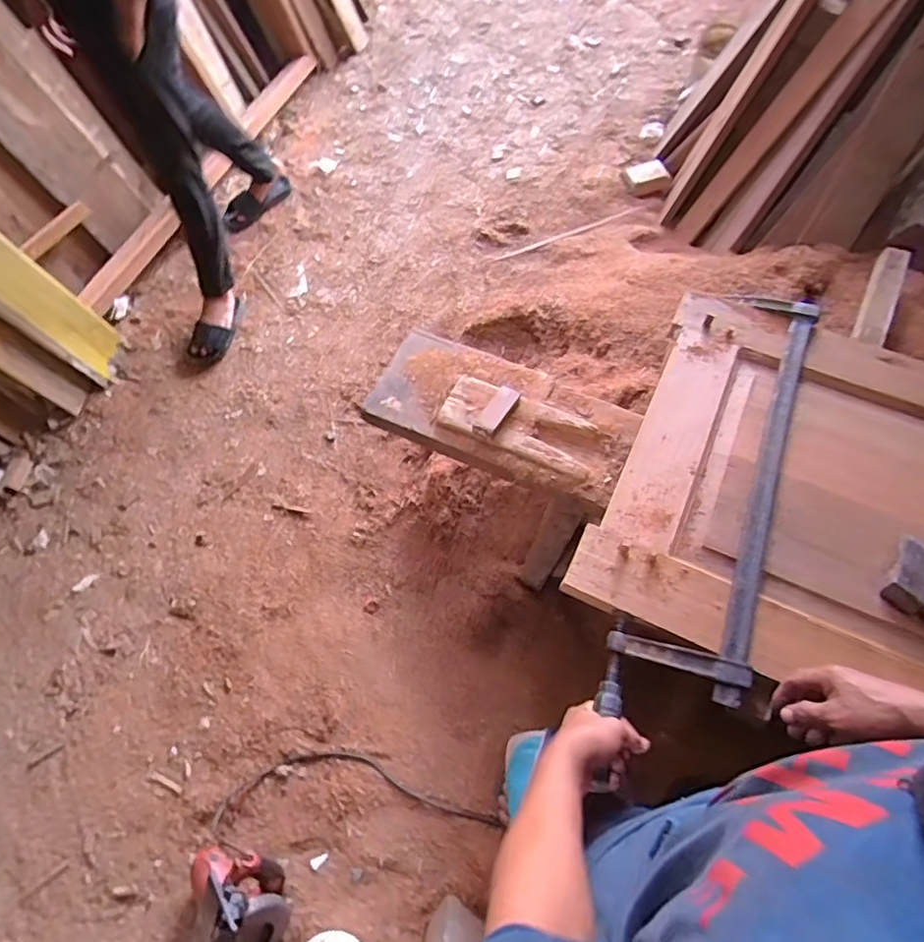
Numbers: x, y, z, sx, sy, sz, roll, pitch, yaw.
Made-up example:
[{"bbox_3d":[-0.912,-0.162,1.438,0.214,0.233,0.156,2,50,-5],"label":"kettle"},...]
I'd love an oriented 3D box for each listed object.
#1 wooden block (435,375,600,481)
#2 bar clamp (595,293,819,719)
[{"bbox_3d":[0.094,-0.080,0.948,0.255,0.023,0.109,23,68,10],"label":"wooden block"},{"bbox_3d":[0.386,0.009,0.817,0.155,0.039,0.736,25,65,11],"label":"bar clamp"}]

